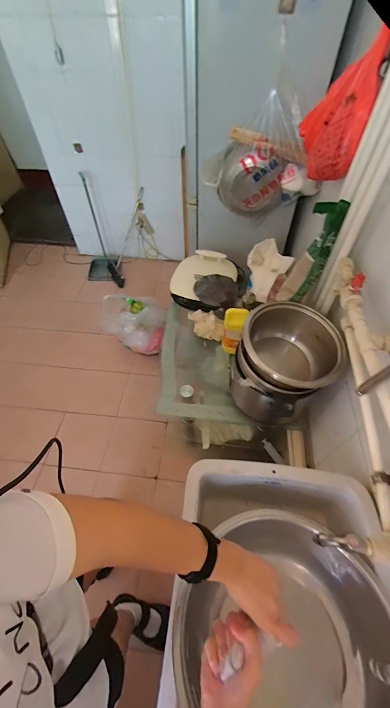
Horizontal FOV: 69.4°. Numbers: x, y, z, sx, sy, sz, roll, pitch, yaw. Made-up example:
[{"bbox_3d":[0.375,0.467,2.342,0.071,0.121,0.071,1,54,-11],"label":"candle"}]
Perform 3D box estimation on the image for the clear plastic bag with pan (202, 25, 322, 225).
[{"bbox_3d":[0.273,-0.798,1.160,0.464,0.470,0.139,1,53,1],"label":"clear plastic bag with pan"}]

